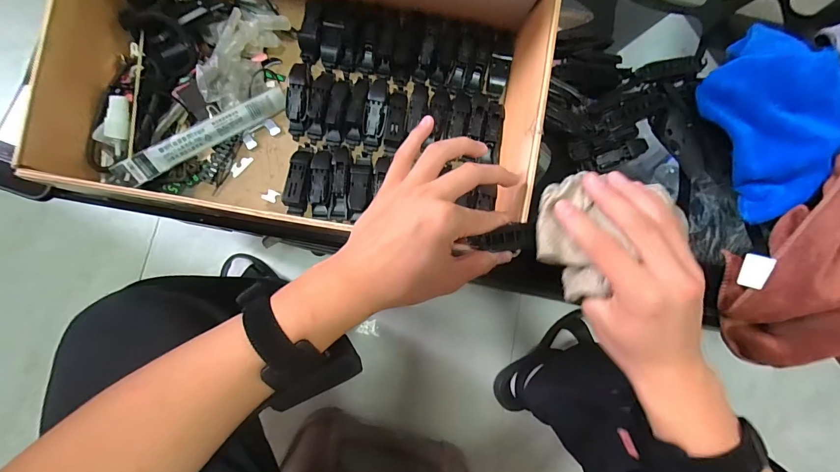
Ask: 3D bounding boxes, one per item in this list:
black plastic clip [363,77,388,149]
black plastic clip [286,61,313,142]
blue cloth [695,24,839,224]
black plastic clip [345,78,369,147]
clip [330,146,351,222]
[{"bbox_3d":[-0.047,-0.138,0.407,0.025,0.020,0.075,7,81,-3],"label":"black plastic clip"},{"bbox_3d":[-0.128,-0.147,0.399,0.024,0.022,0.082,6,81,-3],"label":"black plastic clip"},{"bbox_3d":[0.371,-0.127,0.373,0.109,0.089,0.188,-21,83,-7],"label":"blue cloth"},{"bbox_3d":[-0.066,-0.135,0.396,0.018,0.017,0.074,8,81,-2],"label":"black plastic clip"},{"bbox_3d":[-0.082,-0.057,0.388,0.018,0.019,0.078,3,81,-3],"label":"clip"}]

